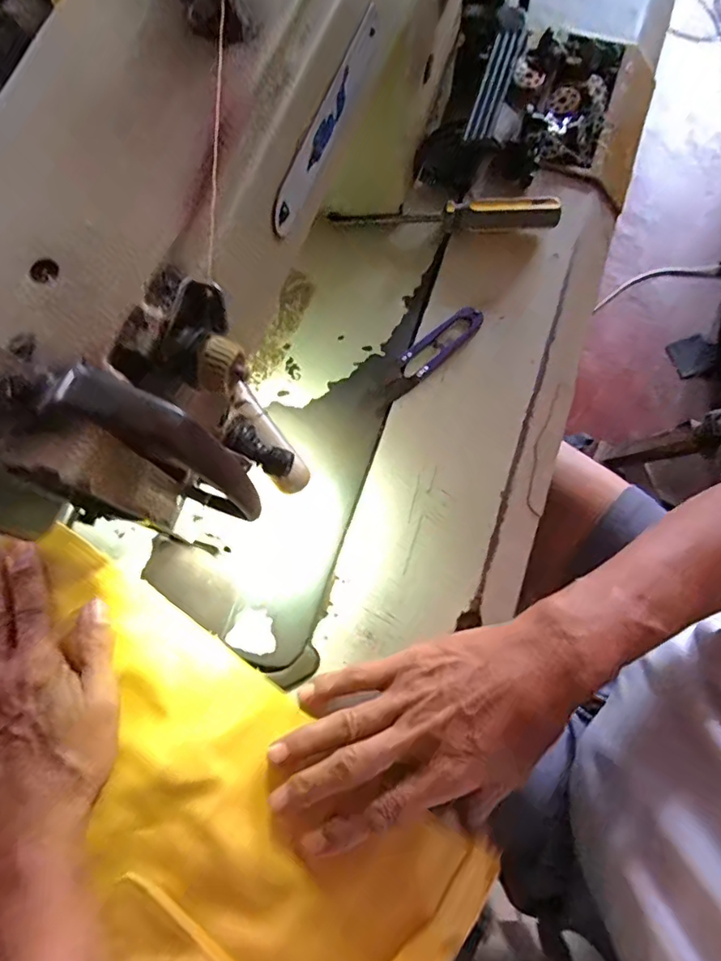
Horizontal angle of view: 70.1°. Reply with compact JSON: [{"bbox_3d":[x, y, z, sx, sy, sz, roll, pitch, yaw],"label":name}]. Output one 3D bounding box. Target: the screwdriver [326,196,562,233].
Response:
[{"bbox_3d":[0.062,-0.199,0.385,0.167,0.018,0.024,3,75,1],"label":"screwdriver"}]

